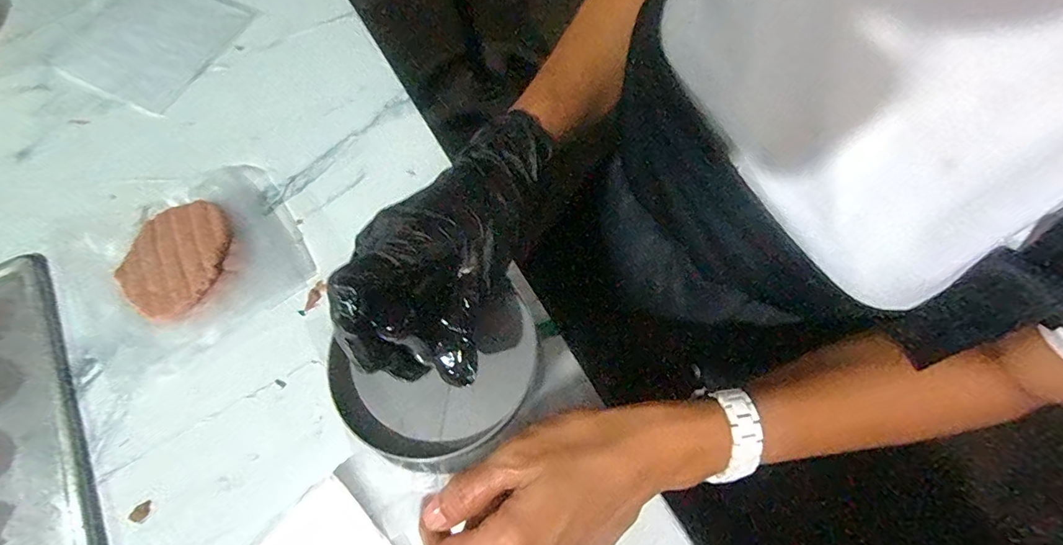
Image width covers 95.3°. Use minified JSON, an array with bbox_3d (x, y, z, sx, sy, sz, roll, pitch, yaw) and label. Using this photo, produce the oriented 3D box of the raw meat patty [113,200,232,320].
[{"bbox_3d":[-0.240,-0.010,0.330,0.076,0.016,0.074,-40,70,-14],"label":"raw meat patty"}]

